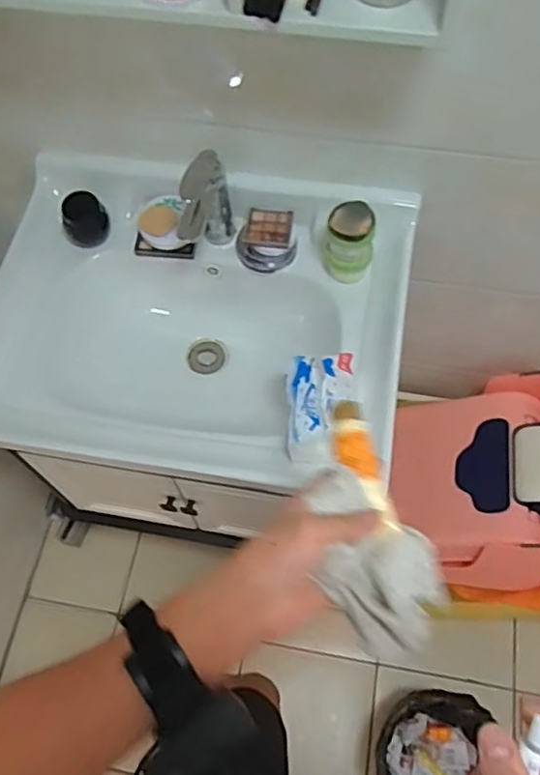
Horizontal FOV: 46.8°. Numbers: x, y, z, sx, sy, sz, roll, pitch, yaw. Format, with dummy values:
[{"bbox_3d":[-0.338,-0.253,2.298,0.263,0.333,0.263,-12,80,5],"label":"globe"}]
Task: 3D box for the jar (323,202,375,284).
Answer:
[{"bbox_3d":[0.114,-0.201,0.901,0.067,0.123,0.066,0,62,0],"label":"jar"}]

